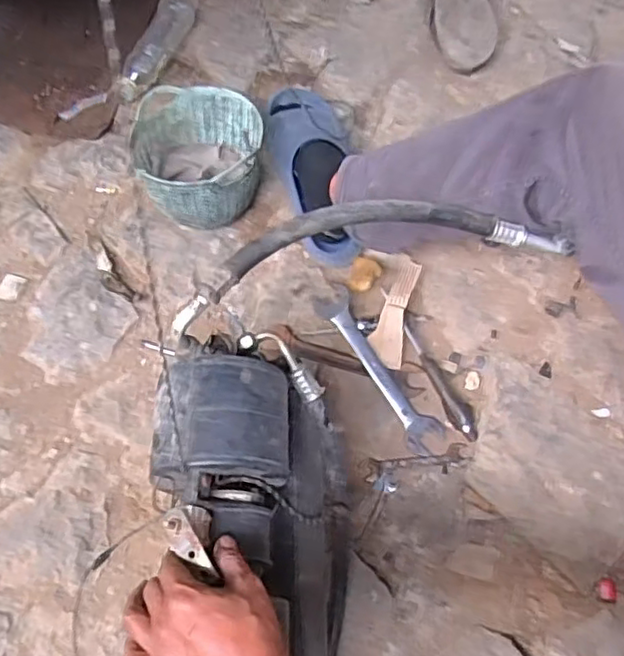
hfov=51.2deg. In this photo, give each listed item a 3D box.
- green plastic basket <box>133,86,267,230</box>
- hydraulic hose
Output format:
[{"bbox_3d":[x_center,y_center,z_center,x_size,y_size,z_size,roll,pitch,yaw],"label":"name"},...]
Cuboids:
[{"bbox_3d":[-0.166,-0.245,0.961,0.179,0.132,0.172,0,68,0],"label":"green plastic basket"},{"bbox_3d":[0.060,-0.078,0.668,0.425,0.064,0.086,-12,68,-5],"label":"hydraulic hose"}]

